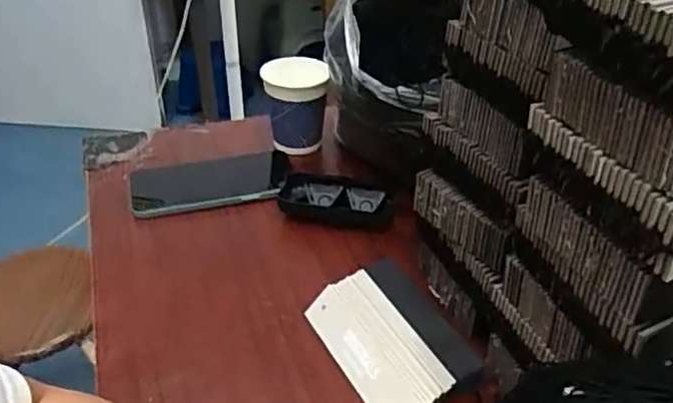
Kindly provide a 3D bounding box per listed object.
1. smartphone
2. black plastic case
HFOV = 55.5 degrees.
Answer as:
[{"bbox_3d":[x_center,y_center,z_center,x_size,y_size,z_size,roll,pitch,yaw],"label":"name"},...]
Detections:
[{"bbox_3d":[-0.134,-0.019,0.641,0.140,0.015,0.083,-6,36,-9],"label":"smartphone"},{"bbox_3d":[0.000,0.000,0.603,0.105,0.020,0.055,7,36,9],"label":"black plastic case"}]

